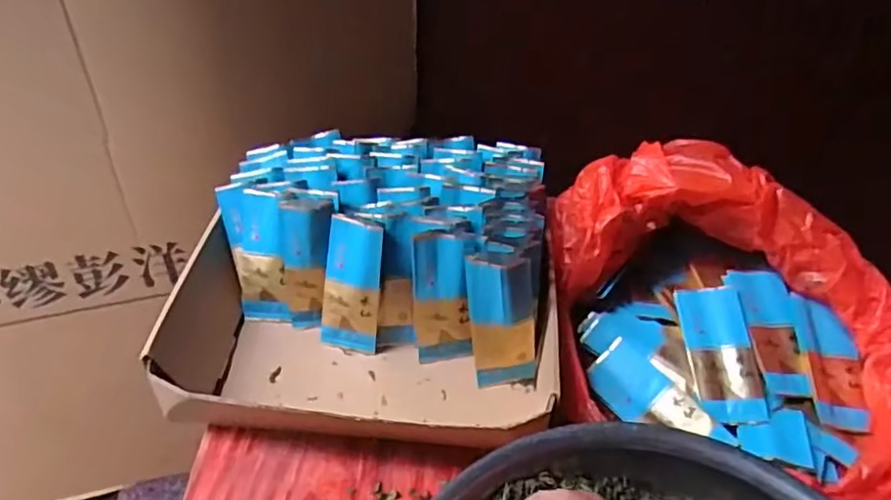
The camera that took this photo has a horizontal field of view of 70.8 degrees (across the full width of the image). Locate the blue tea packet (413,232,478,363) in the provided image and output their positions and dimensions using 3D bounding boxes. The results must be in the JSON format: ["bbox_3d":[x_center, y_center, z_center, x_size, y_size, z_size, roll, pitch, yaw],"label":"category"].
[{"bbox_3d":[-0.002,0.046,0.564,0.052,0.126,0.017,-5,21,-10],"label":"blue tea packet"}]

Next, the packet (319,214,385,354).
[{"bbox_3d":[-0.086,0.034,0.574,0.053,0.127,0.018,10,20,7],"label":"packet"}]

